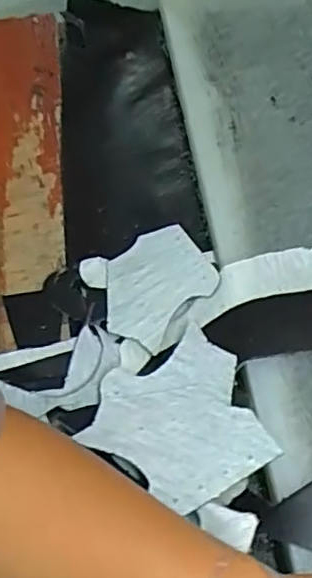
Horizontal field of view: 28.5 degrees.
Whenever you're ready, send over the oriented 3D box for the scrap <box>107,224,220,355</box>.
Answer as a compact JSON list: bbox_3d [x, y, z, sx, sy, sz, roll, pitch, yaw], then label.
[{"bbox_3d":[0.002,-0.006,0.542,0.088,0.011,0.120,33,65,24],"label":"scrap"}]

